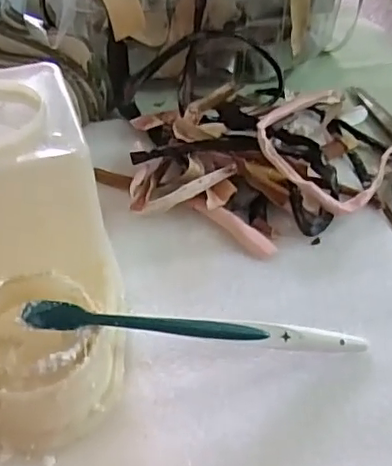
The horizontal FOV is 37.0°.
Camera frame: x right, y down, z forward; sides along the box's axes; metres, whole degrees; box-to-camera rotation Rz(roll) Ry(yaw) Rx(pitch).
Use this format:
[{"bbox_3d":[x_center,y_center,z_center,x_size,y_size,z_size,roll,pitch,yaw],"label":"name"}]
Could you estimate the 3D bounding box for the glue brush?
[{"bbox_3d":[0.006,0.051,0.309,0.185,0.011,0.012,8,41,-15],"label":"glue brush"}]

